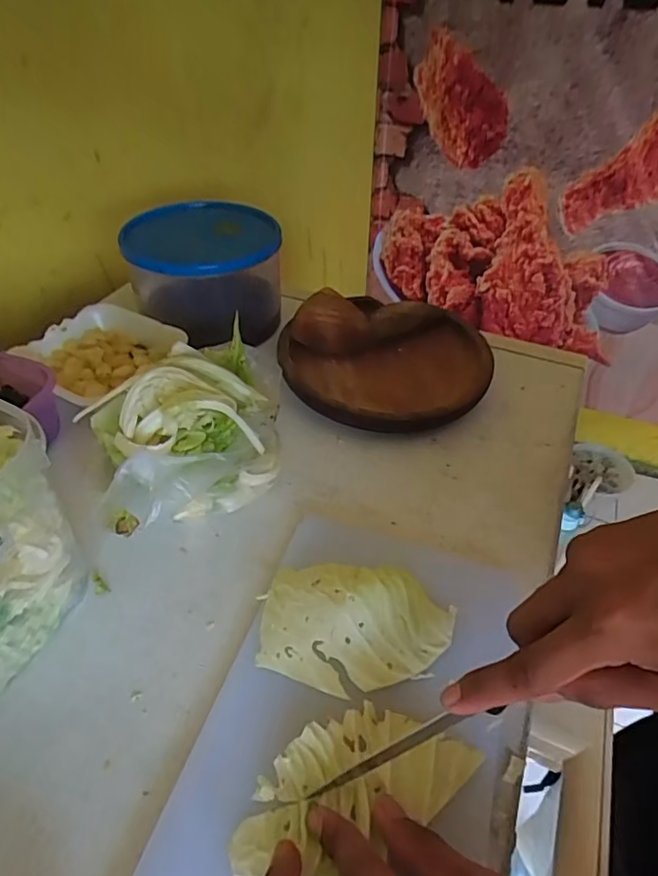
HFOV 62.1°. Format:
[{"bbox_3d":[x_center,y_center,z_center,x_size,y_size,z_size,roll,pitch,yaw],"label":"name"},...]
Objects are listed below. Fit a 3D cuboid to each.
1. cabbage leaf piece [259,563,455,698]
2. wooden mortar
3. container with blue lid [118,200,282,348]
[{"bbox_3d":[0.016,0.108,0.315,0.108,0.036,0.067,8,43,7],"label":"cabbage leaf piece"},{"bbox_3d":[0.051,-0.074,0.489,0.175,0.066,0.160,1,43,-1],"label":"wooden mortar"},{"bbox_3d":[-0.116,-0.162,0.537,0.133,0.096,0.119,-4,43,-6],"label":"container with blue lid"}]

